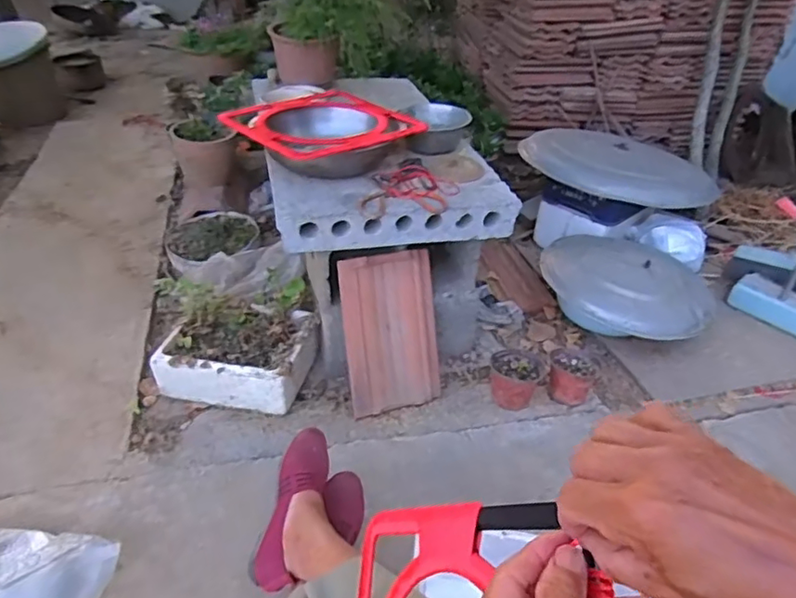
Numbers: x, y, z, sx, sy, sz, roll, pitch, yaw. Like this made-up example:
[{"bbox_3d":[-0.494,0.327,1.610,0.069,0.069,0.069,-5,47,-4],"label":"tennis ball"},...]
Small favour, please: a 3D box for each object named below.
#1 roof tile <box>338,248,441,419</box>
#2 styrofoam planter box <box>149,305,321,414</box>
[{"bbox_3d":[-0.013,0.071,1.208,0.203,0.337,0.019,-9,9,-18],"label":"roof tile"},{"bbox_3d":[-0.354,0.115,1.272,0.305,0.101,0.246,8,37,5],"label":"styrofoam planter box"}]

